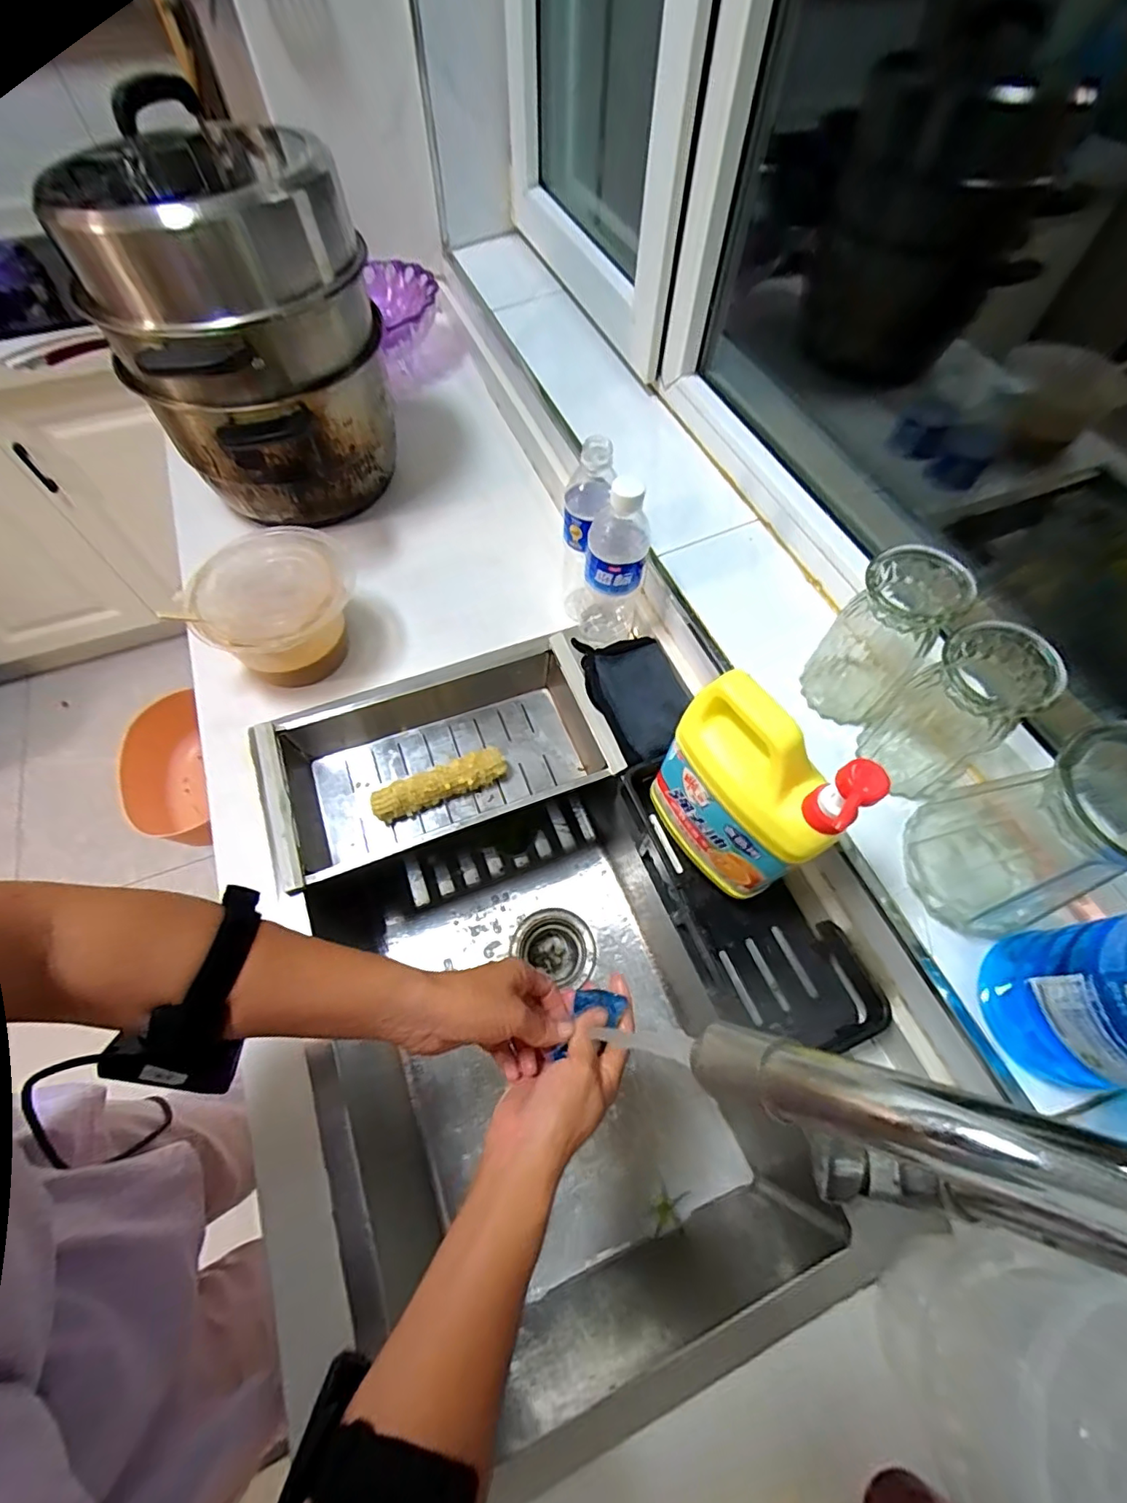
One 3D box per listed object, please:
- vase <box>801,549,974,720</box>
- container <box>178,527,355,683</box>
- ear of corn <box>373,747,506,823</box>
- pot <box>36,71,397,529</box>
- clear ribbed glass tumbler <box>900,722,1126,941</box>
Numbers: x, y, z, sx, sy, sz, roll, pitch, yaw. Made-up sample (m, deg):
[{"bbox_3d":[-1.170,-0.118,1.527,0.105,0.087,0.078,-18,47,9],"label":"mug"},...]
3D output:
[{"bbox_3d":[0.272,-0.094,0.475,0.076,0.155,0.074,0,62,-1],"label":"vase"},{"bbox_3d":[-0.320,-0.160,0.635,0.159,0.102,0.159,-15,63,-9],"label":"container"},{"bbox_3d":[-0.144,0.037,0.644,0.155,0.029,0.036,-20,64,-11],"label":"ear of corn"},{"bbox_3d":[-0.341,-0.461,0.622,0.250,0.316,0.286,-16,63,-9],"label":"pot"},{"bbox_3d":[0.332,0.065,0.376,0.087,0.180,0.089,-10,63,-6],"label":"clear ribbed glass tumbler"}]

